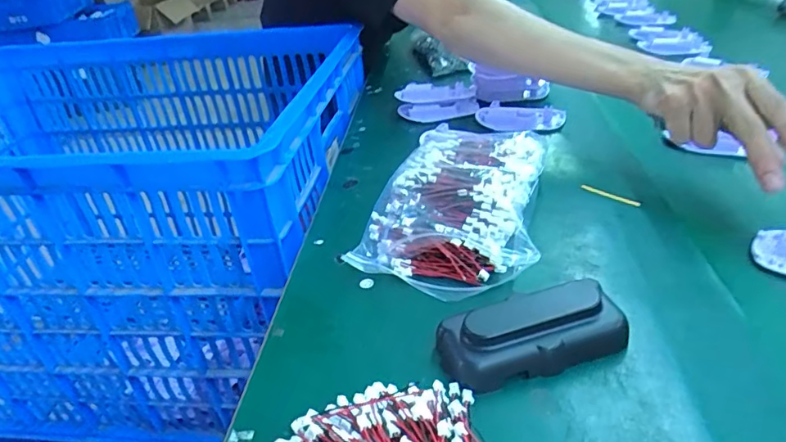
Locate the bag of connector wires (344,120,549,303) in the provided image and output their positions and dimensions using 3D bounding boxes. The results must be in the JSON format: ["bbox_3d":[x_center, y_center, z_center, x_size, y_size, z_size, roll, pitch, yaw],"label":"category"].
[{"bbox_3d":[0.061,-0.018,0.439,0.139,0.046,0.196,10,36,25],"label":"bag of connector wires"}]

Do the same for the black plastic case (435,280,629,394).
[{"bbox_3d":[0.080,0.063,0.312,0.105,0.028,0.044,-14,33,-9],"label":"black plastic case"}]

